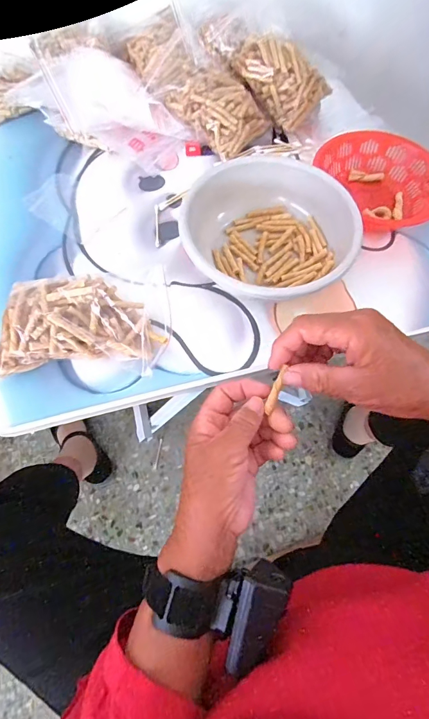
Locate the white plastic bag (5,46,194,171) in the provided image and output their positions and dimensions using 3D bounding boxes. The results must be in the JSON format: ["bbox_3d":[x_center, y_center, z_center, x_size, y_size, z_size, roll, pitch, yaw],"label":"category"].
[{"bbox_3d":[-0.161,-0.366,0.542,0.251,0.079,0.130,38,69,16],"label":"white plastic bag"}]

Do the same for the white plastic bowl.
[{"bbox_3d":[0.059,-0.141,0.437,0.185,0.069,0.176,0,64,-1],"label":"white plastic bowl"}]

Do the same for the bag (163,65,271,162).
[{"bbox_3d":[0.010,-0.355,0.533,0.121,0.055,0.098,40,70,17],"label":"bag"}]

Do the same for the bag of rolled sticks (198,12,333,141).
[{"bbox_3d":[0.077,-0.414,0.533,0.199,0.062,0.083,39,68,-5],"label":"bag of rolled sticks"}]

